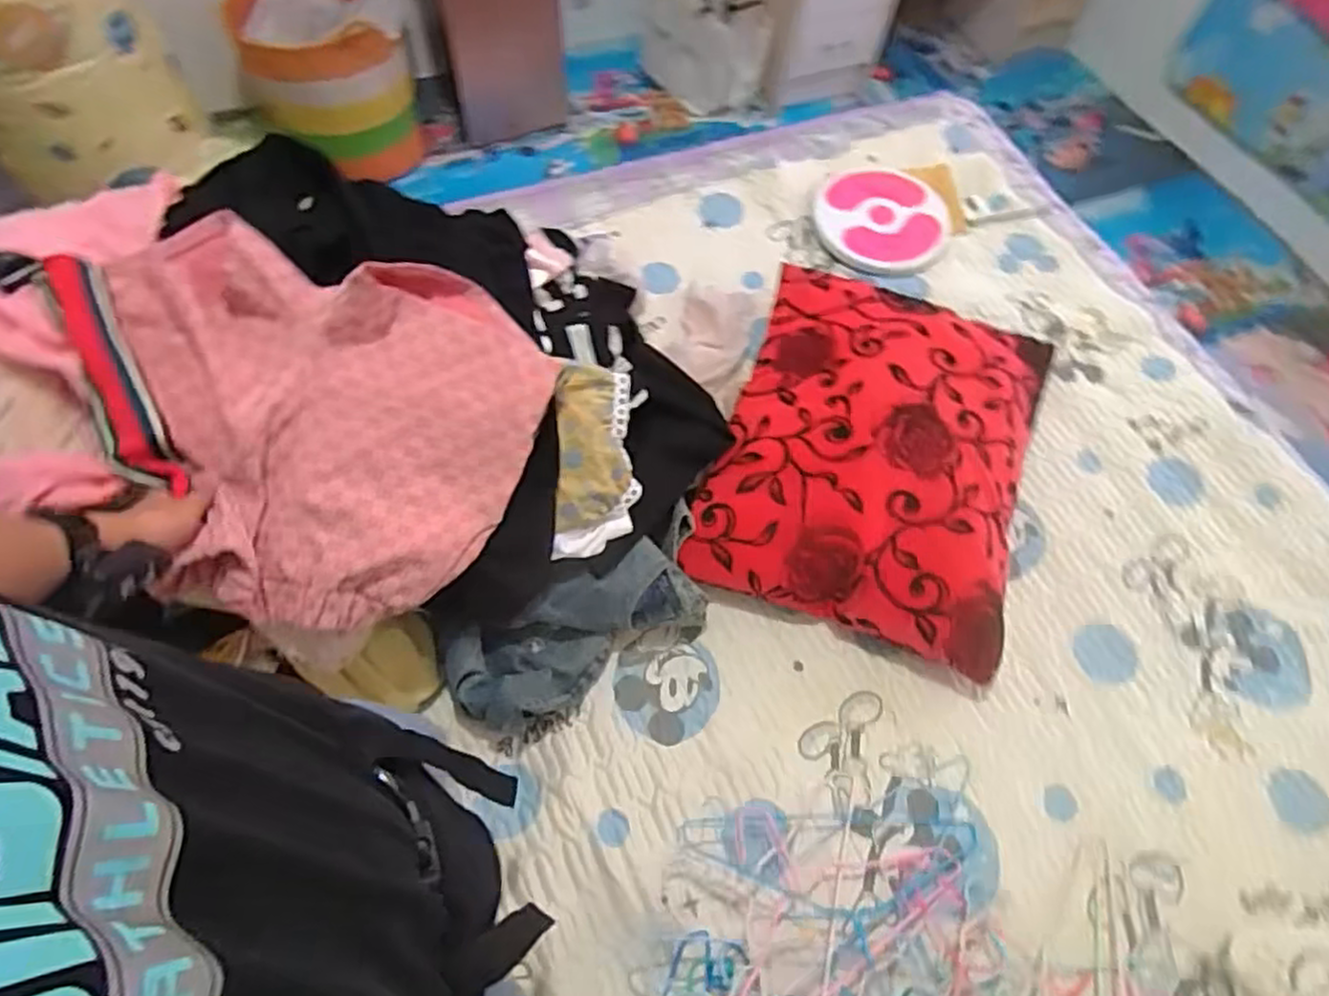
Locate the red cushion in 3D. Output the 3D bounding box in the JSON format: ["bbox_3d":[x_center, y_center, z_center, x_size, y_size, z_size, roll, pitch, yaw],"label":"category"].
[{"bbox_3d":[0.326,-0.084,1.099,0.443,0.141,0.567,20,63,6],"label":"red cushion"}]

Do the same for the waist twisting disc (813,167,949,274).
[{"bbox_3d":[0.422,-0.548,1.417,0.259,0.026,0.253,30,65,11],"label":"waist twisting disc"}]

